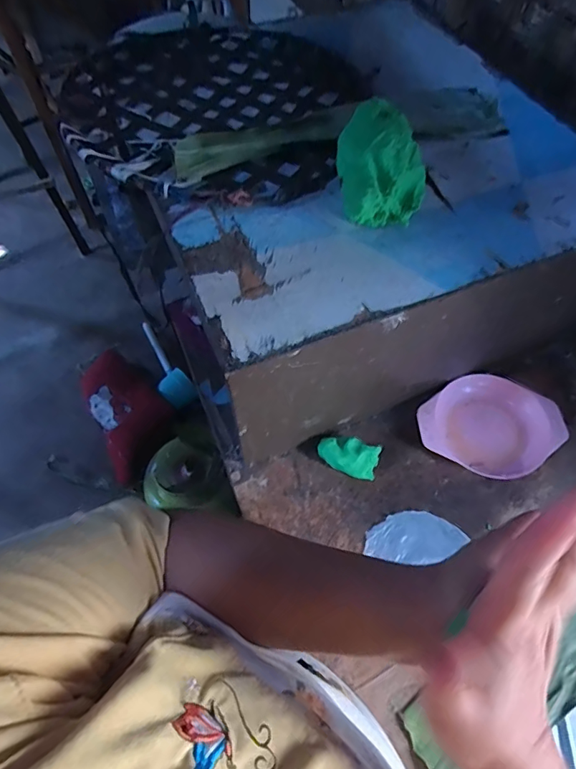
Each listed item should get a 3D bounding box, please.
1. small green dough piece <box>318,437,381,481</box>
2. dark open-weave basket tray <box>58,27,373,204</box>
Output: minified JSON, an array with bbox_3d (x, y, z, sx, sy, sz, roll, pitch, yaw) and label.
[{"bbox_3d":[0.078,0.096,0.591,0.076,0.032,0.044,15,61,8],"label":"small green dough piece"},{"bbox_3d":[-0.100,-0.376,0.590,0.375,0.029,0.388,17,61,9],"label":"dark open-weave basket tray"}]

